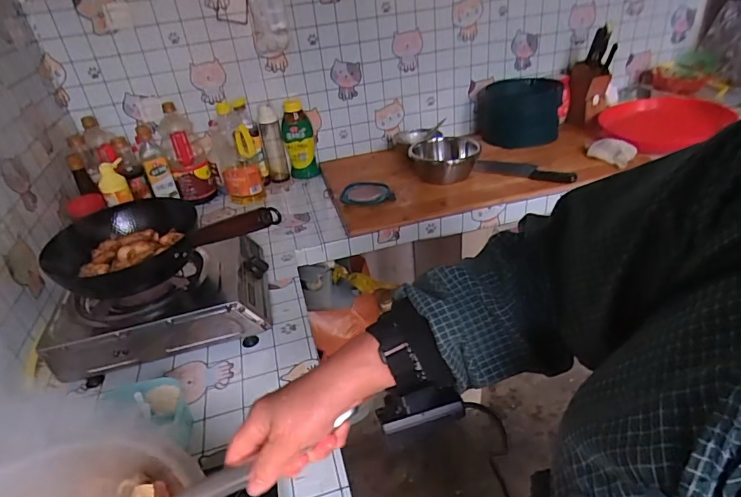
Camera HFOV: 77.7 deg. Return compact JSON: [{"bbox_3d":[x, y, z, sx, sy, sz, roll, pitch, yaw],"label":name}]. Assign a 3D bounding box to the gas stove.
[{"bbox_3d":[-0.390,0.097,0.897,0.369,0.107,0.271,-13,33,-10],"label":"gas stove"}]

